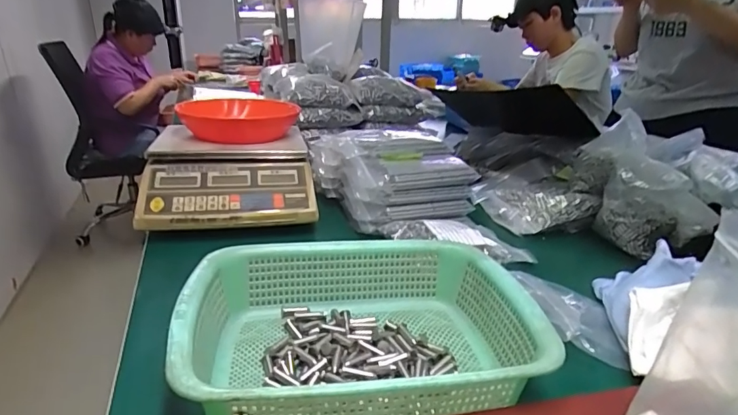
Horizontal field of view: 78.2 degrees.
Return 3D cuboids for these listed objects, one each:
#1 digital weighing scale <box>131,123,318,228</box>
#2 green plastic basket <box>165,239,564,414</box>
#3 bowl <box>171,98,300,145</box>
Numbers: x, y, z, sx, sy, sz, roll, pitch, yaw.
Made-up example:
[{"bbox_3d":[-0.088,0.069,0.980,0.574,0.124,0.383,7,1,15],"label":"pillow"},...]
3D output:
[{"bbox_3d":[-0.228,-0.058,0.754,0.254,0.103,0.235,-5,22,-11],"label":"digital weighing scale"},{"bbox_3d":[-0.007,0.100,0.408,0.286,0.080,0.219,-4,22,-10],"label":"green plastic basket"},{"bbox_3d":[-0.222,-0.159,0.807,0.187,0.066,0.199,-3,22,-8],"label":"bowl"}]

